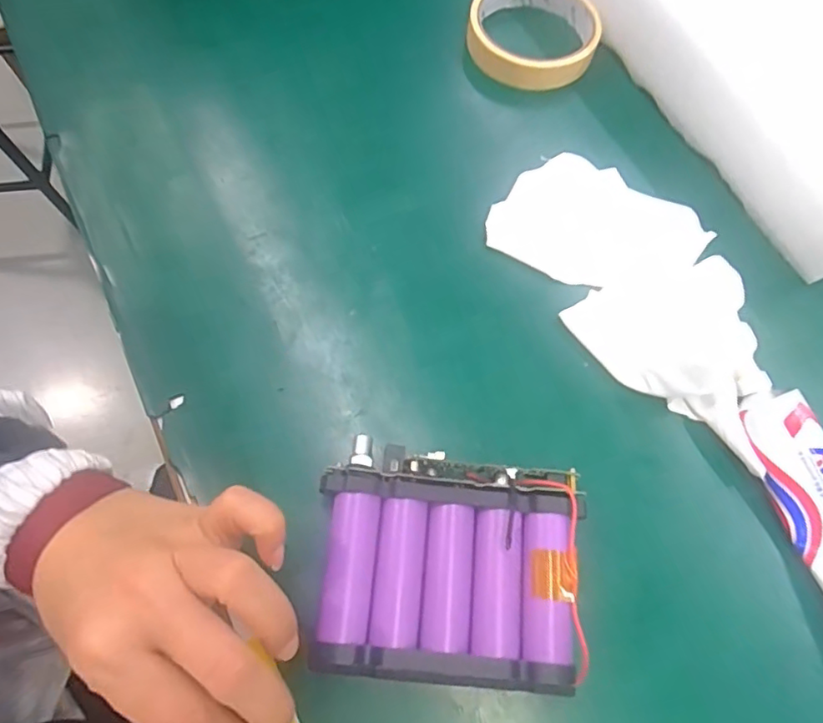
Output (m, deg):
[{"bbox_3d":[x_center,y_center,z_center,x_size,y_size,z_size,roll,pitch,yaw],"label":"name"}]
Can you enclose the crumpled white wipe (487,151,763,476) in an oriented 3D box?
[{"bbox_3d":[0.133,-0.045,0.314,0.100,0.025,0.185,-35,75,-14],"label":"crumpled white wipe"}]

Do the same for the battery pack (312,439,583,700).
[{"bbox_3d":[0.018,0.090,0.252,0.110,0.030,0.092,7,69,0],"label":"battery pack"}]

